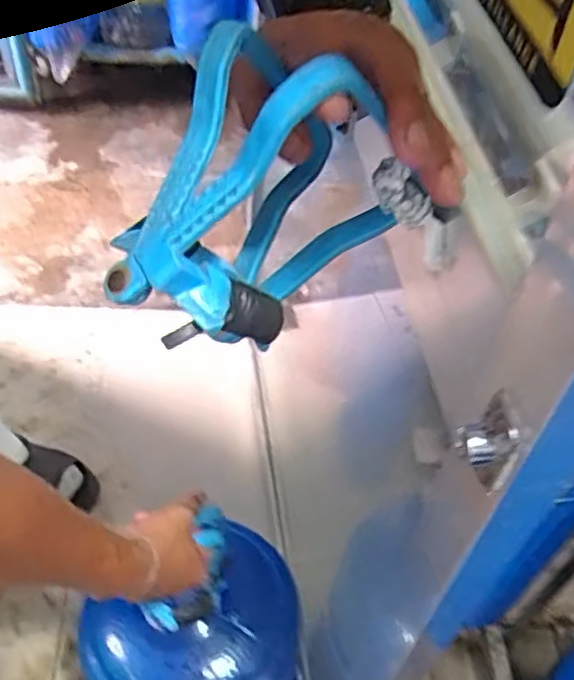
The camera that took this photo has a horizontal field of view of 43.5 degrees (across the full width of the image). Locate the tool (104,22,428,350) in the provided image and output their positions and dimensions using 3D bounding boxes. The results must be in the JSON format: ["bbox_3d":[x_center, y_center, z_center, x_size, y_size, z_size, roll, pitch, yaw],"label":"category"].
[{"bbox_3d":[-0.016,-0.070,0.308,0.134,0.111,0.083,-29,58,-27],"label":"tool"}]

